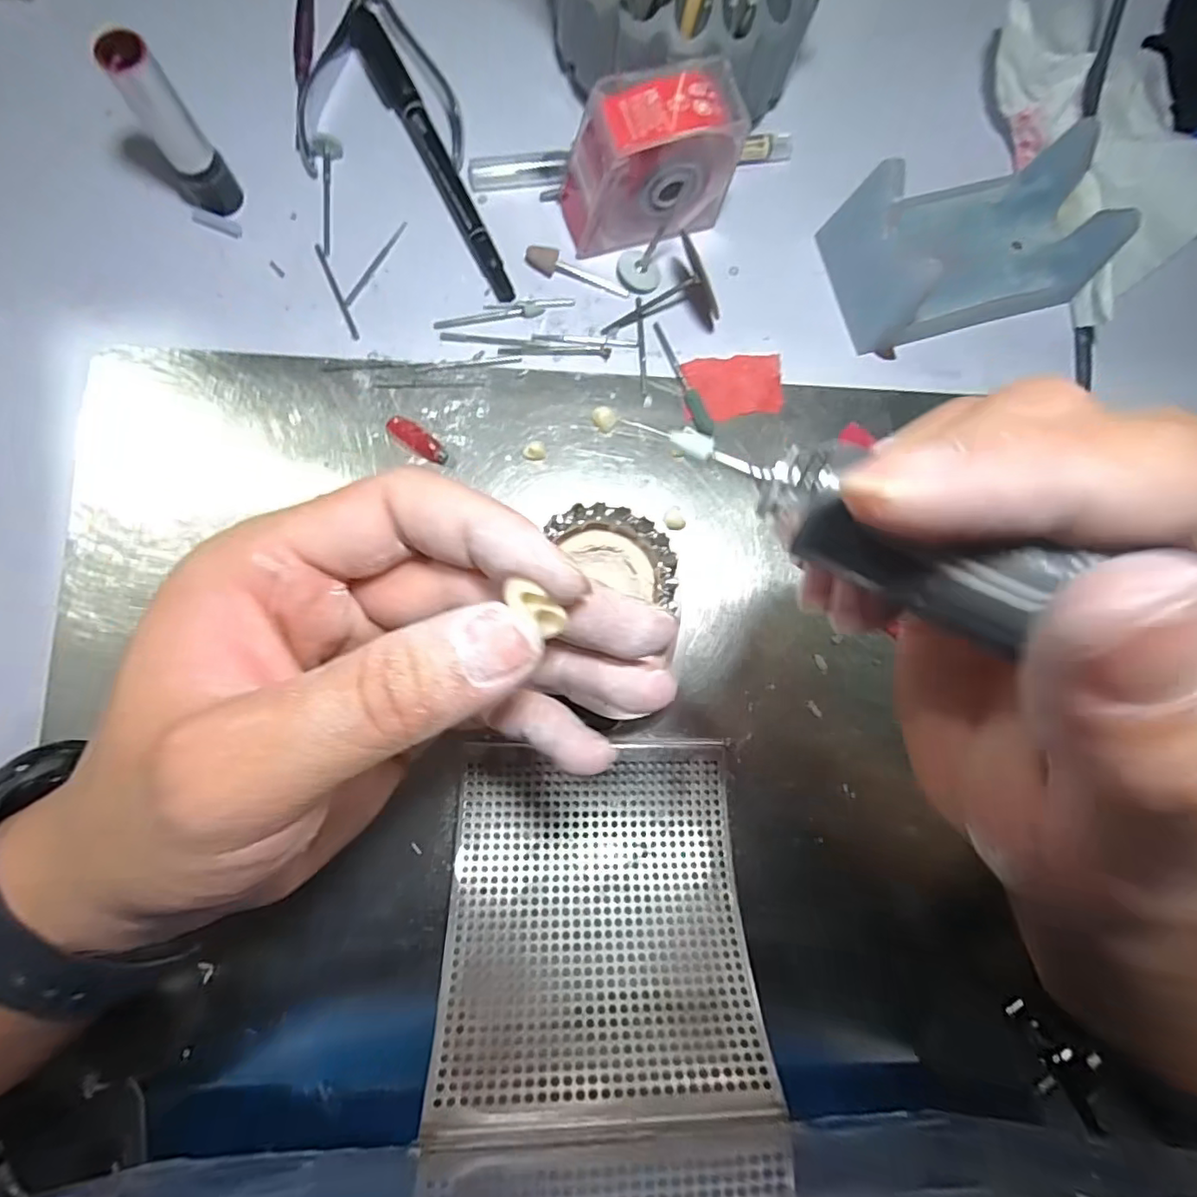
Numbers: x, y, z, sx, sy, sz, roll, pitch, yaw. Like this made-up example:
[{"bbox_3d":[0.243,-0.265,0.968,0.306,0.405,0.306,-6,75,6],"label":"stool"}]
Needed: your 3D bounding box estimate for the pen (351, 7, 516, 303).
[{"bbox_3d":[-0.069,-0.187,0.251,0.014,0.010,0.137,-29,85,-8],"label":"pen"}]

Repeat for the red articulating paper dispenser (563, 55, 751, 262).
[{"bbox_3d":[0.021,-0.170,0.233,0.063,0.055,0.029,-14,83,-6],"label":"red articulating paper dispenser"}]

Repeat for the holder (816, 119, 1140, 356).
[{"bbox_3d":[0.157,-0.152,0.247,0.108,0.035,0.061,-16,83,-7],"label":"holder"}]

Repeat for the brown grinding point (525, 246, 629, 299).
[{"bbox_3d":[-0.009,-0.138,0.251,0.045,0.007,0.009,20,81,-1],"label":"brown grinding point"}]

